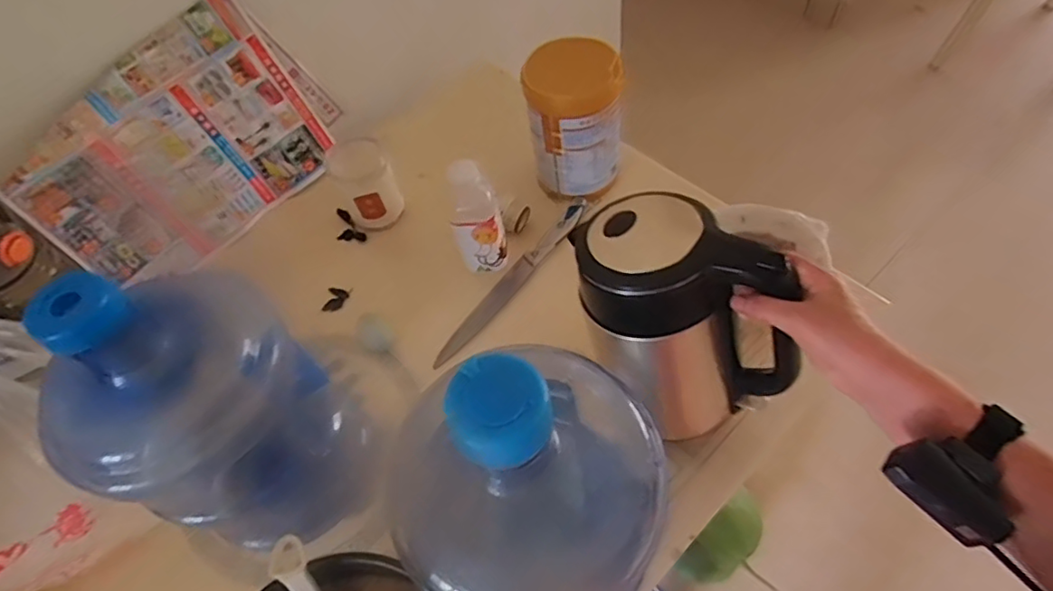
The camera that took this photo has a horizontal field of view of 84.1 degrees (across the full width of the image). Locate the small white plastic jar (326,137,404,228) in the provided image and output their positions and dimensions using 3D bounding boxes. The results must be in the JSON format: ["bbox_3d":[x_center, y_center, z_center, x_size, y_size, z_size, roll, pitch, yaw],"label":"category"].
[{"bbox_3d":[-0.233,-0.162,0.865,0.080,0.124,0.076,-2,59,3],"label":"small white plastic jar"}]

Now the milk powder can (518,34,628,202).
[{"bbox_3d":[0.066,-0.242,0.819,0.127,0.203,0.124,-2,59,3],"label":"milk powder can"}]

